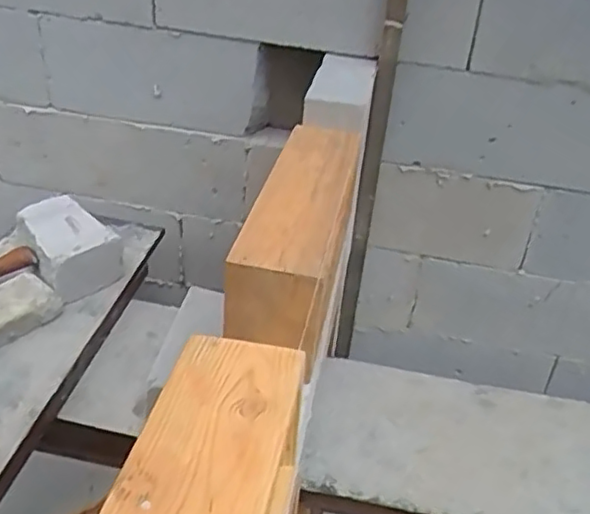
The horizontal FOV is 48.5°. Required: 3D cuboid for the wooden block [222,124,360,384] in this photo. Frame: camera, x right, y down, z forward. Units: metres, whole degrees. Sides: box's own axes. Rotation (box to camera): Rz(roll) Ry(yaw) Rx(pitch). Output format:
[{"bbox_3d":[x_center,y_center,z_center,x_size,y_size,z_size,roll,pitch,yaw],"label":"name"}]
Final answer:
[{"bbox_3d":[0.010,-0.041,0.911,0.116,0.132,0.426,10,32,7],"label":"wooden block"}]

